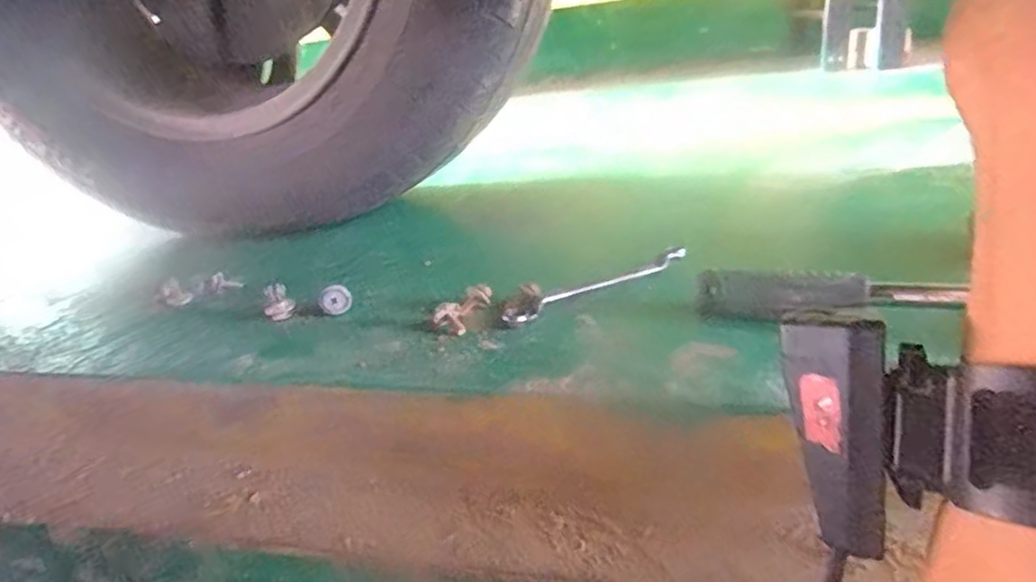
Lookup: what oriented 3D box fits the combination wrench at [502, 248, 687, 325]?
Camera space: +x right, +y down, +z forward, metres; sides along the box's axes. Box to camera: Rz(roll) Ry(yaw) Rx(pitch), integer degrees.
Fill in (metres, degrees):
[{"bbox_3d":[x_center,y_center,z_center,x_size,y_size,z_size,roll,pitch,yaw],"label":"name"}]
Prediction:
[{"bbox_3d":[0.053,-0.003,0.405,0.140,0.012,0.009,-18,25,-26],"label":"combination wrench"}]

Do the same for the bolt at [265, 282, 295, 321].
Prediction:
[{"bbox_3d":[-0.163,0.008,0.436,0.019,0.024,0.016,-16,24,-21],"label":"bolt"}]

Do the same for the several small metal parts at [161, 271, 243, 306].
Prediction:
[{"bbox_3d":[-0.246,-0.003,0.498,0.058,0.013,0.029,-14,23,-16],"label":"several small metal parts"}]

